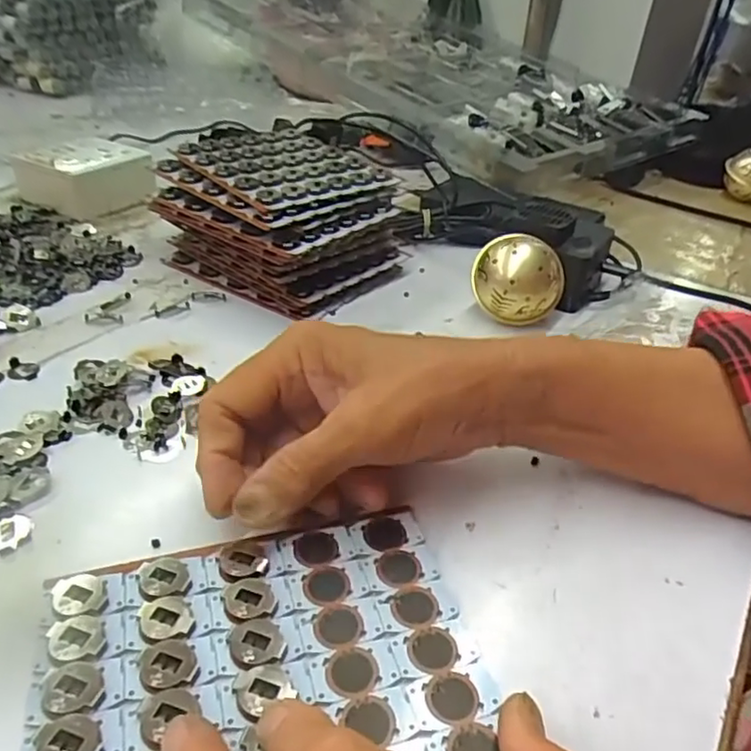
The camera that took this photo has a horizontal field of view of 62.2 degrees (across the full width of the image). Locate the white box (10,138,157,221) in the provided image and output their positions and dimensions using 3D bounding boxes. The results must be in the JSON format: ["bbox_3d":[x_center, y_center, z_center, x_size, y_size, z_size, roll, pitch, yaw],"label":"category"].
[{"bbox_3d":[-0.257,-0.180,0.557,0.088,0.042,0.090,23,40,25],"label":"white box"}]

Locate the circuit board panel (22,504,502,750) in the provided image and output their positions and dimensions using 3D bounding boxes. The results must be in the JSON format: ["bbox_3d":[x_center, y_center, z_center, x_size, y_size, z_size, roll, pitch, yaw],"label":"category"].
[{"bbox_3d":[-0.040,0.100,0.215,0.146,0.005,0.115,-7,37,-16],"label":"circuit board panel"}]

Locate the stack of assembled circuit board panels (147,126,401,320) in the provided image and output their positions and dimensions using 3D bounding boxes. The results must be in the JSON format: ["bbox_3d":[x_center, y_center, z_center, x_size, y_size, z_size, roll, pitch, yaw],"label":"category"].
[{"bbox_3d":[-0.070,-0.120,0.468,0.159,0.075,0.138,28,42,30],"label":"stack of assembled circuit board panels"}]

